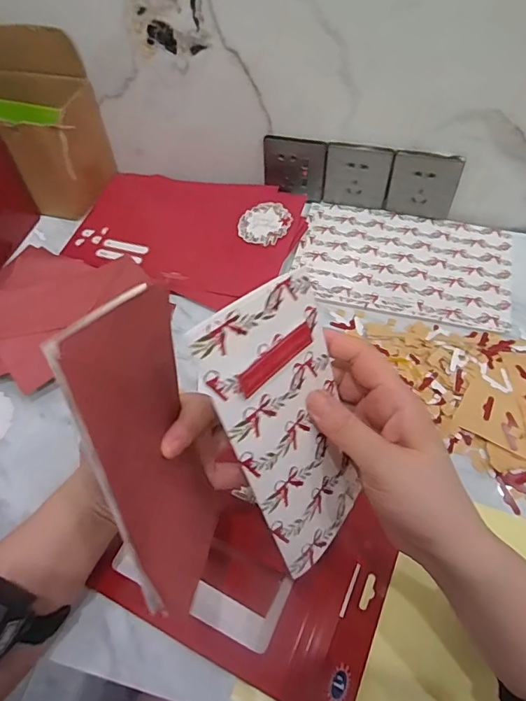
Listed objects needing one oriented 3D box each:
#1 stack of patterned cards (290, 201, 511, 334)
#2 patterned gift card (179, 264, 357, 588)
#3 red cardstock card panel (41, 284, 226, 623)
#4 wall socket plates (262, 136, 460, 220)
[{"bbox_3d":[0.176,-0.115,0.605,0.259,0.006,0.173,12,57,10],"label":"stack of patterned cards"},{"bbox_3d":[0.019,0.046,0.282,0.086,0.169,0.009,-37,29,-32],"label":"patterned gift card"},{"bbox_3d":[-0.060,0.058,0.275,0.009,0.177,0.106,-5,23,16],"label":"red cardstock card panel"},{"bbox_3d":[0.125,-0.228,0.629,0.250,0.089,0.017,12,57,10],"label":"wall socket plates"}]

